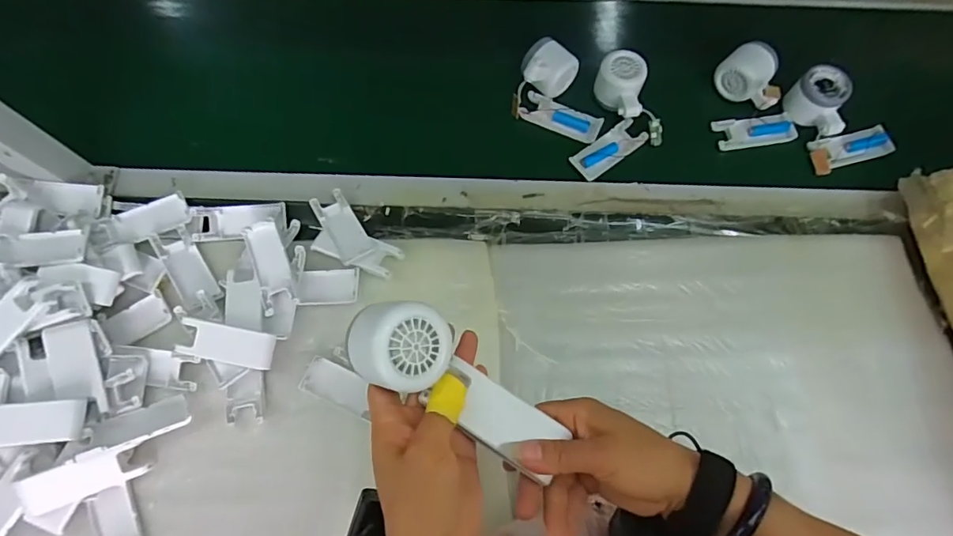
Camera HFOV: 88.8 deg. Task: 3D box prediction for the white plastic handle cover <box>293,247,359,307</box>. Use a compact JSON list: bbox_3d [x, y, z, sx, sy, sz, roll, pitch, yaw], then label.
[{"bbox_3d":[-0.167,0.010,0.544,0.069,0.017,0.063,0,72,-1],"label":"white plastic handle cover"}]

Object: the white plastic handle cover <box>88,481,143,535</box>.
[{"bbox_3d":[-0.346,0.249,0.468,0.037,0.009,0.072,-23,74,-8],"label":"white plastic handle cover"}]

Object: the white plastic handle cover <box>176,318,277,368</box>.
[{"bbox_3d":[-0.260,0.081,0.511,0.094,0.019,0.037,10,72,2],"label":"white plastic handle cover"}]

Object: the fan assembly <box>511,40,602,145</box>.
[{"bbox_3d":[0.114,-0.231,0.621,0.116,0.050,0.092,20,72,5],"label":"fan assembly"}]

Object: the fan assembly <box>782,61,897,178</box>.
[{"bbox_3d":[0.468,-0.195,0.617,0.104,0.045,0.128,-13,72,-5],"label":"fan assembly"}]

